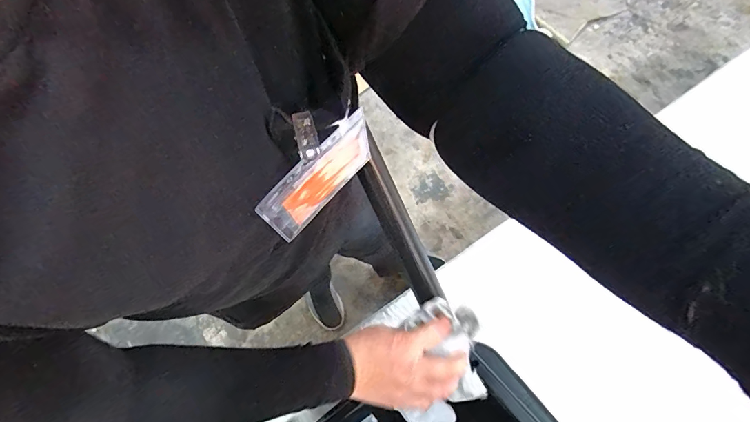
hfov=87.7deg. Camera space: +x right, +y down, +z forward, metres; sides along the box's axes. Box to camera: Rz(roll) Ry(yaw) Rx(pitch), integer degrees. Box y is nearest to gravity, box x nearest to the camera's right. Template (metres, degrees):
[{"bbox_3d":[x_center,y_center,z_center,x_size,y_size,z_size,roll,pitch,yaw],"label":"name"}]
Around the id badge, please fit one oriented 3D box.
[{"bbox_3d":[-0.041,-0.023,0.295,0.004,0.088,0.100,41,78,13],"label":"id badge"}]

